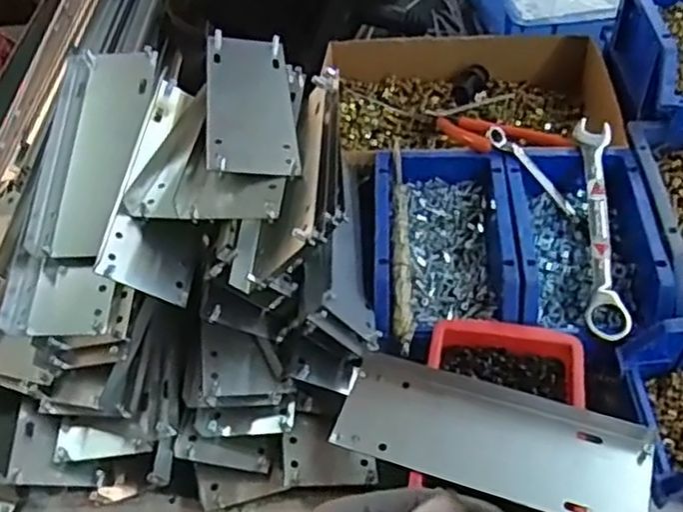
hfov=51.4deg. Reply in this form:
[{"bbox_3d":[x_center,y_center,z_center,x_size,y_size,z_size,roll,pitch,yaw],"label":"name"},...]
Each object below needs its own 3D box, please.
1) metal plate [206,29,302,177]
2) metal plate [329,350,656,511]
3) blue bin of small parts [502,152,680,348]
[{"bbox_3d":[-0.067,-0.117,0.523,0.063,0.008,0.180,4,43,-14],"label":"metal plate"},{"bbox_3d":[0.090,0.107,0.426,0.178,0.016,0.073,15,53,17],"label":"metal plate"},{"bbox_3d":[0.179,-0.005,0.531,0.098,0.059,0.167,0,50,5],"label":"blue bin of small parts"}]

